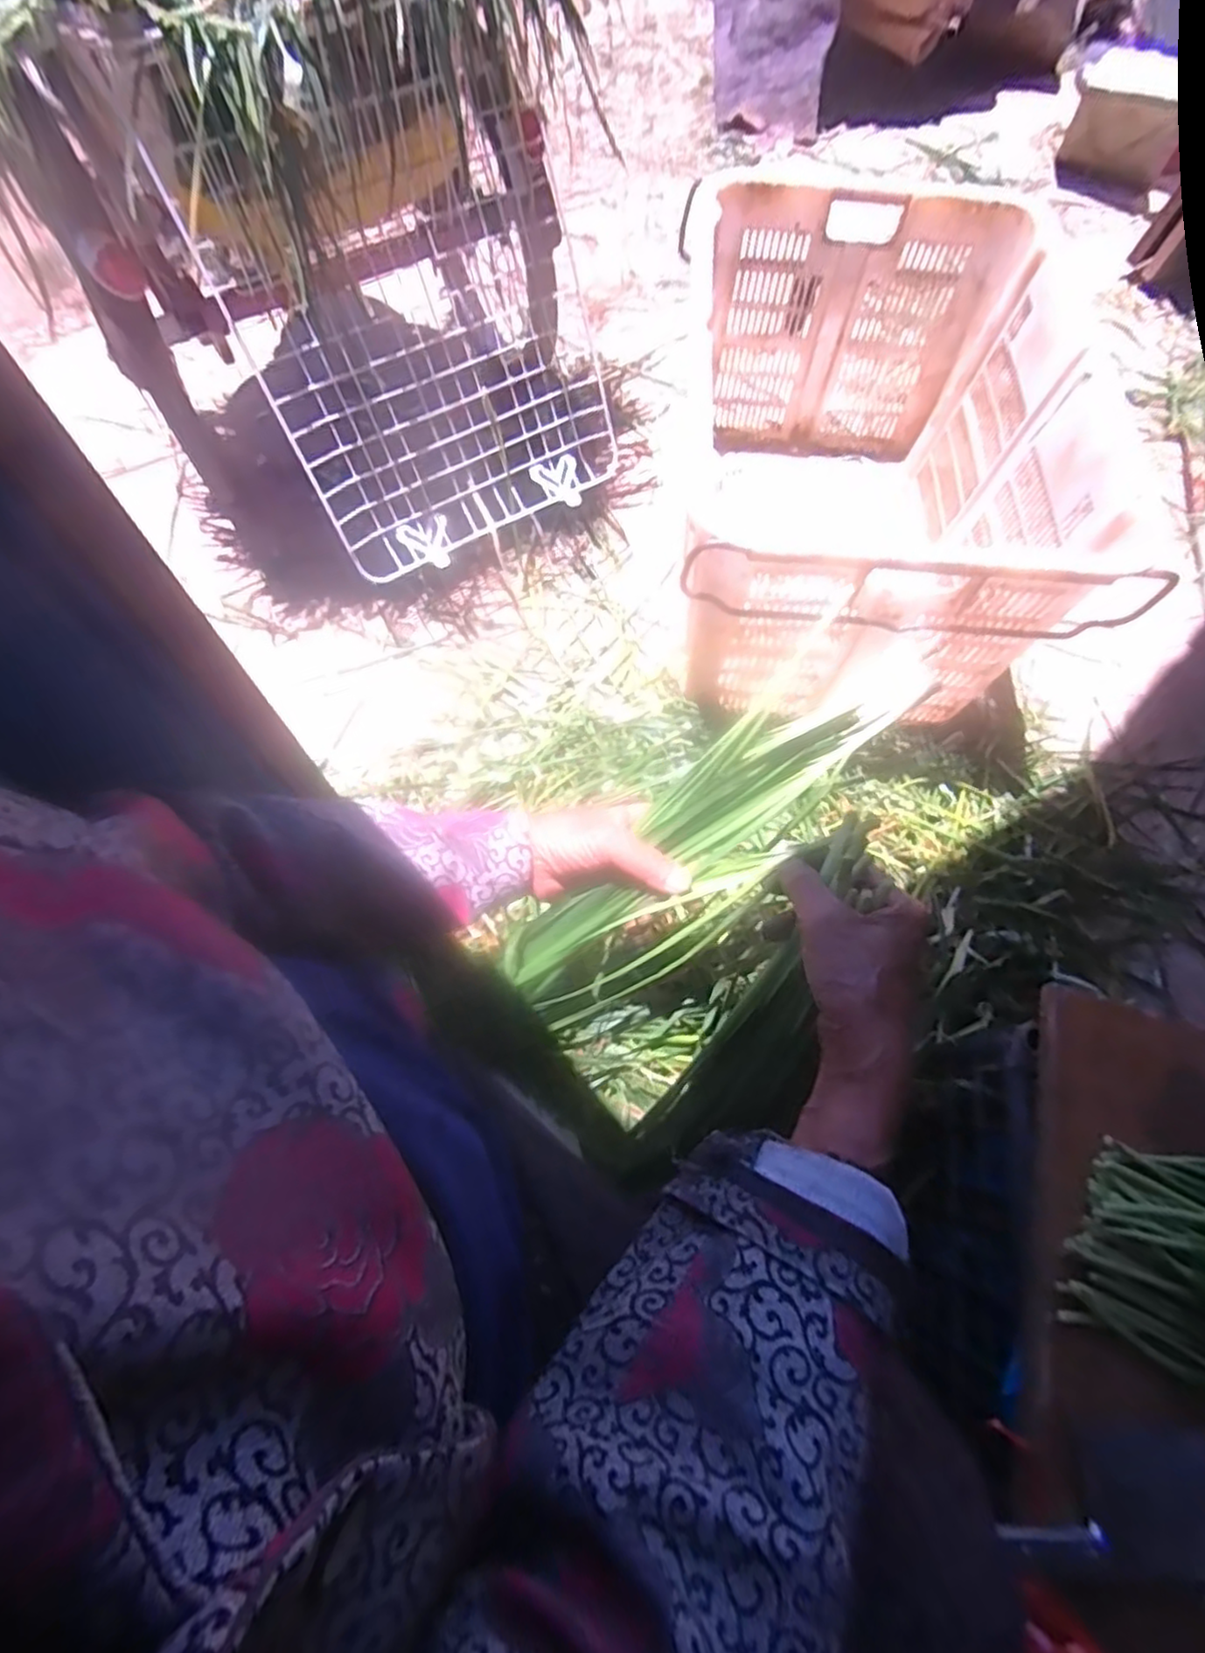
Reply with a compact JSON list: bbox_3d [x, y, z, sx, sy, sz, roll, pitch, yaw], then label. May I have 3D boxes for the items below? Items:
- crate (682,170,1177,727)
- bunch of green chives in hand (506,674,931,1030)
[{"bbox_3d":[0.364,-0.505,0.979,0.488,0.374,0.722,6,68,1],"label":"crate"},{"bbox_3d":[0.063,0.016,0.442,0.320,0.034,0.091,-44,72,11],"label":"bunch of green chives in hand"}]

